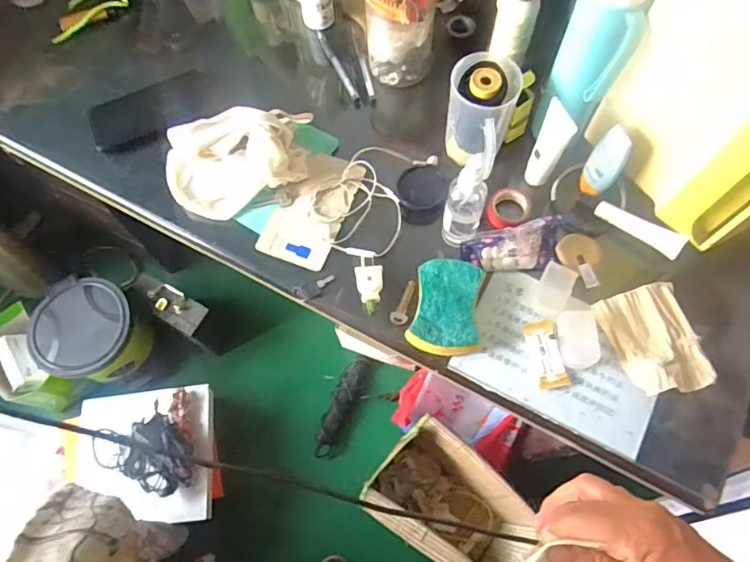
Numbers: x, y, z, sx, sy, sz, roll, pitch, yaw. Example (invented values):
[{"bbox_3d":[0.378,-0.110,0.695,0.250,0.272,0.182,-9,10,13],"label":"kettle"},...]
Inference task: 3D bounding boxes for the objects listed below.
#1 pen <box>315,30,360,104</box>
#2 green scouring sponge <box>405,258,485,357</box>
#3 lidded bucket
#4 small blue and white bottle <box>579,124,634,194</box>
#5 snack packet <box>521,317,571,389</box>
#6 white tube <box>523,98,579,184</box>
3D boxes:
[{"bbox_3d":[-0.052,-0.299,0.734,0.012,0.011,0.138,-24,69,-8],"label":"pen"},{"bbox_3d":[0.078,0.027,0.577,0.073,0.025,0.102,6,68,4],"label":"green scouring sponge"},{"bbox_3d":[-0.657,0.127,1.252,0.202,0.190,0.223,25,71,11],"label":"lidded bucket"},{"bbox_3d":[0.260,-0.131,0.599,0.024,0.099,0.043,-22,68,-21],"label":"small blue and white bottle"},{"bbox_3d":[0.186,0.079,0.573,0.033,0.008,0.073,-10,68,-2],"label":"snack packet"},{"bbox_3d":[0.200,-0.153,0.606,0.024,0.116,0.041,-33,73,-22],"label":"white tube"}]

